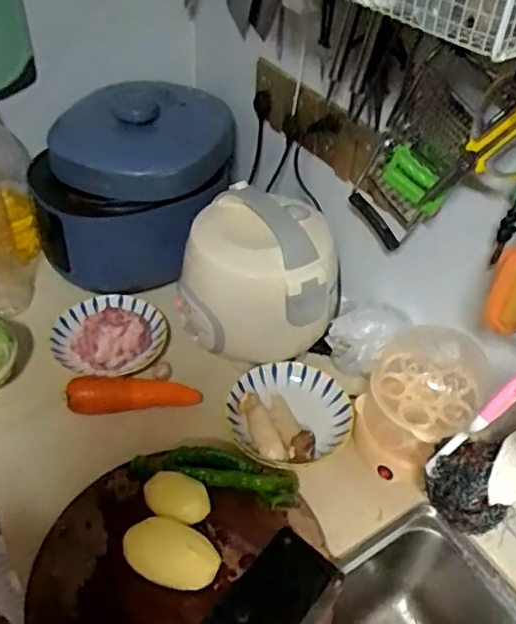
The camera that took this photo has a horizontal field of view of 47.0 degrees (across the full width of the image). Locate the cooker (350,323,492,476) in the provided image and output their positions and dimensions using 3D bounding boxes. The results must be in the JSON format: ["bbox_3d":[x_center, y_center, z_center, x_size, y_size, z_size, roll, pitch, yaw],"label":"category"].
[{"bbox_3d":[0.199,0.110,0.751,0.136,0.164,0.131,16,45,13],"label":"cooker"}]

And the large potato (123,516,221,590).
[{"bbox_3d":[-0.093,0.263,0.643,0.104,0.048,0.060,13,44,10],"label":"large potato"}]

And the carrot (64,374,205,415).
[{"bbox_3d":[-0.175,0.113,0.850,0.185,0.041,0.047,-3,44,-7],"label":"carrot"}]

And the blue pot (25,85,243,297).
[{"bbox_3d":[-0.206,-0.216,1.026,0.332,0.261,0.274,-2,44,-5],"label":"blue pot"}]

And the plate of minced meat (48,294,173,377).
[{"bbox_3d":[-0.232,0.026,0.930,0.176,0.065,0.164,-9,45,-13],"label":"plate of minced meat"}]

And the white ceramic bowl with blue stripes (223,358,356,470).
[{"bbox_3d":[0.047,0.133,0.826,0.169,0.052,0.165,2,44,-2],"label":"white ceramic bowl with blue stripes"}]

